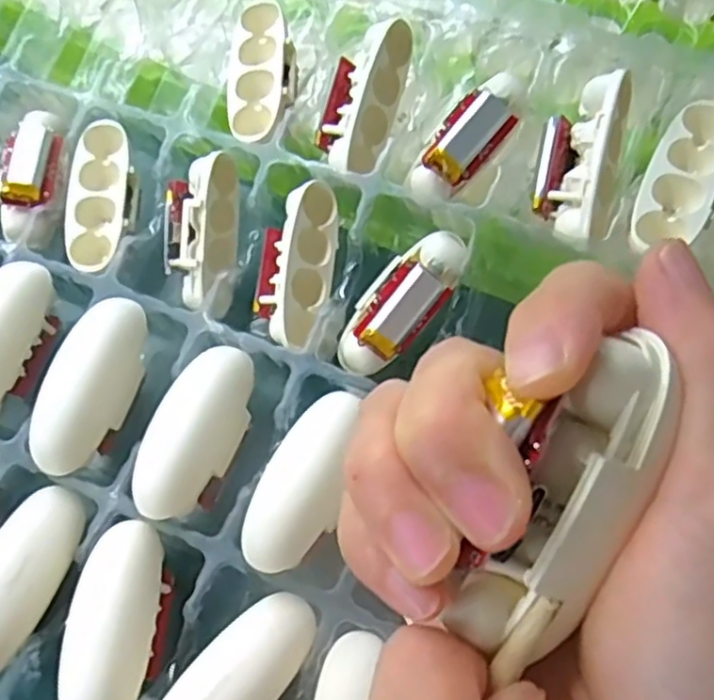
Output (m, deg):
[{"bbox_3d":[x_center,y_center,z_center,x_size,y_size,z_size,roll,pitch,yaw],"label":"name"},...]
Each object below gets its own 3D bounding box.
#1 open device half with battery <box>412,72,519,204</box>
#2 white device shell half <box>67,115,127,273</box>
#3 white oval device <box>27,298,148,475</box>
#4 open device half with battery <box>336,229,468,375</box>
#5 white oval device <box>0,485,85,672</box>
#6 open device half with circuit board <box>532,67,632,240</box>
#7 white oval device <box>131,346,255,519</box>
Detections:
[{"bbox_3d":[0.042,-0.081,0.260,0.020,0.020,0.057,39,89,19],"label":"open device half with battery"},{"bbox_3d":[-0.106,-0.062,0.286,0.023,0.014,0.063,0,78,3],"label":"white device shell half"},{"bbox_3d":[-0.098,0.012,0.253,0.029,0.015,0.066,32,68,-26],"label":"white oval device"},{"bbox_3d":[0.017,-0.018,0.252,0.024,0.019,0.061,38,86,19],"label":"open device half with battery"},{"bbox_3d":[-0.113,0.077,0.226,0.024,0.019,0.064,17,67,11],"label":"white oval device"},{"bbox_3d":[0.083,-0.070,0.250,0.029,0.018,0.058,16,96,48],"label":"open device half with circuit board"},{"bbox_3d":[-0.058,0.029,0.247,0.030,0.014,0.065,31,62,-17],"label":"white oval device"}]

